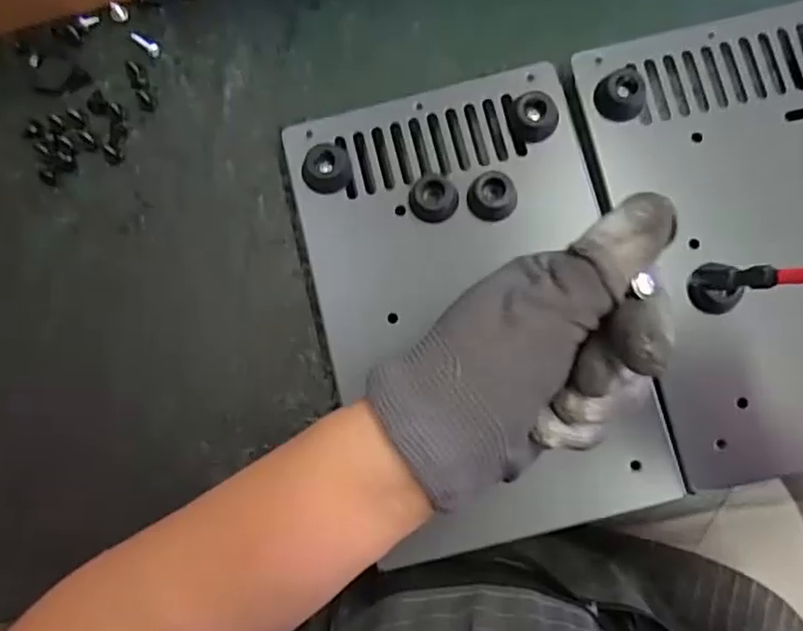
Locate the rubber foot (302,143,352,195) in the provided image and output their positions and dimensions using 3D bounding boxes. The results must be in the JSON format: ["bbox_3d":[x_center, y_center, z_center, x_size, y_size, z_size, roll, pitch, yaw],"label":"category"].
[{"bbox_3d":[-0.038,-0.075,0.334,0.023,0.013,0.022,0,81,3],"label":"rubber foot"}]

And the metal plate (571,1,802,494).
[{"bbox_3d":[0.183,-0.044,0.321,0.144,0.036,0.225,-12,81,1],"label":"metal plate"}]

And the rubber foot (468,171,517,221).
[{"bbox_3d":[0.046,-0.059,0.326,0.024,0.015,0.022,0,81,3],"label":"rubber foot"}]

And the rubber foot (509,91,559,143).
[{"bbox_3d":[0.069,-0.101,0.331,0.022,0.014,0.021,0,81,3],"label":"rubber foot"}]

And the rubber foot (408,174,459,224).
[{"bbox_3d":[0.016,-0.059,0.329,0.022,0.014,0.021,0,81,3],"label":"rubber foot"}]

